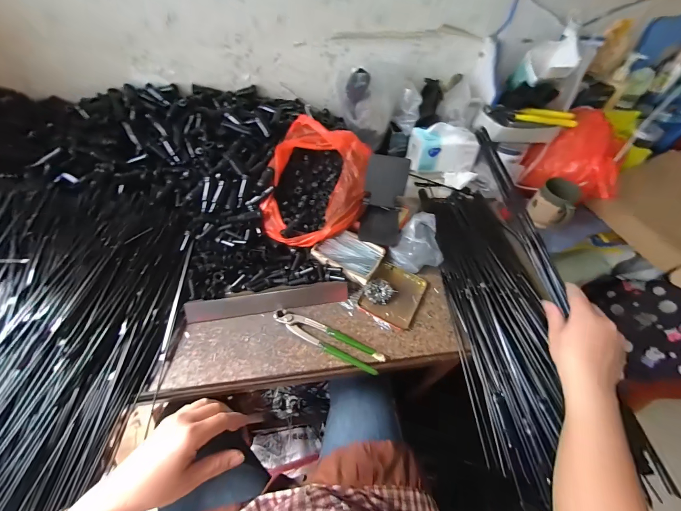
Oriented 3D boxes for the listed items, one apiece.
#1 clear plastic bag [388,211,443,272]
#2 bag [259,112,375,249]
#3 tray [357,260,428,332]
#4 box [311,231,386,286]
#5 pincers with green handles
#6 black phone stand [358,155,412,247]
[{"bbox_3d":[0.165,-0.026,0.594,0.097,0.051,0.122,23,57,12],"label":"clear plastic bag"},{"bbox_3d":[-0.048,-0.152,0.589,0.196,0.140,0.241,5,55,0],"label":"bag"},{"bbox_3d":[0.102,0.074,0.555,0.101,0.009,0.117,25,58,13],"label":"tray"},{"bbox_3d":[0.016,-0.002,0.582,0.128,0.026,0.085,24,58,13],"label":"box"},{"bbox_3d":[-0.022,0.141,0.496,0.196,0.019,0.039,23,57,12],"label":"pincers with green handles"},{"bbox_3d":[0.087,-0.105,0.562,0.088,0.165,0.056,3,27,-1],"label":"black phone stand"}]

